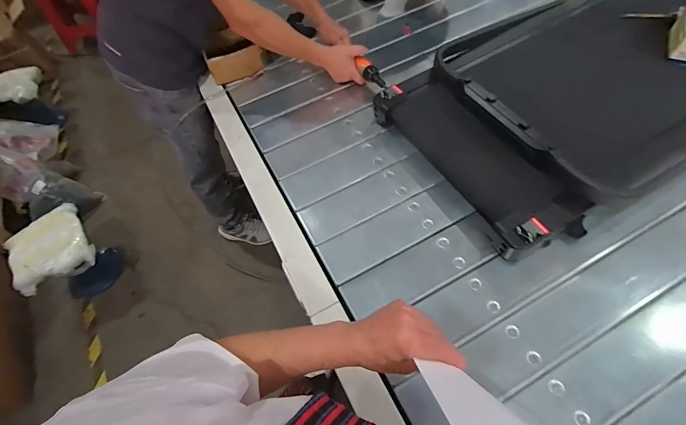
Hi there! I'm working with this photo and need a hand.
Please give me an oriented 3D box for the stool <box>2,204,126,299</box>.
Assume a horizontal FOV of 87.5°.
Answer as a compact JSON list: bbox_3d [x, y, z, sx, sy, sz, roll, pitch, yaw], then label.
[{"bbox_3d":[-1.097,0.186,1.453,0.268,0.330,0.273,-38,62,-16],"label":"stool"}]

